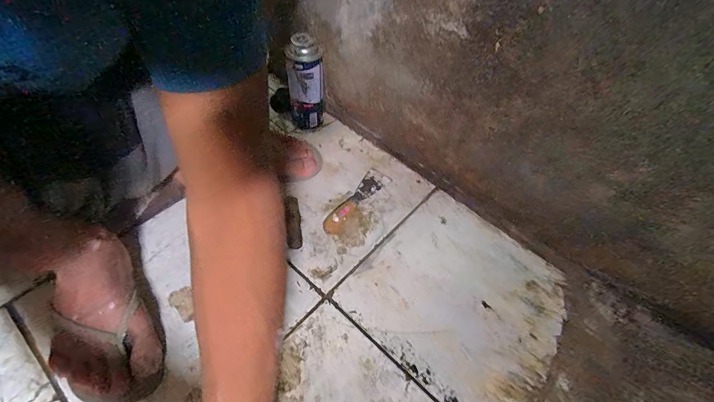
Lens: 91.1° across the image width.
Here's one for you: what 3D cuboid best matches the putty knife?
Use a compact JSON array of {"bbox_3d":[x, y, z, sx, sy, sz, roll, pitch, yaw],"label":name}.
[{"bbox_3d":[0.000,-0.003,0.614,0.041,0.020,0.164,31,57,17],"label":"putty knife"}]

